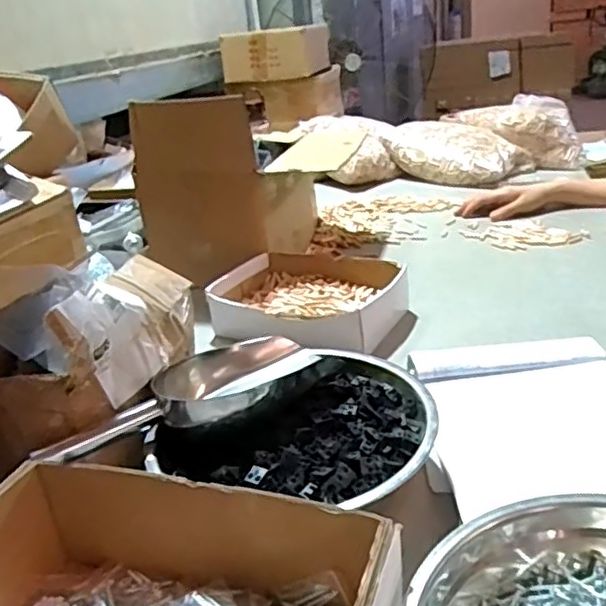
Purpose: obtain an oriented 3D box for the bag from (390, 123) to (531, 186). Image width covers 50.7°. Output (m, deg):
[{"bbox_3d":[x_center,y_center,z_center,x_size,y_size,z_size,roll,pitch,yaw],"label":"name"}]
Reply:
[{"bbox_3d":[0.365,-0.352,1.510,0.296,0.115,0.171,15,32,39],"label":"bag"}]

